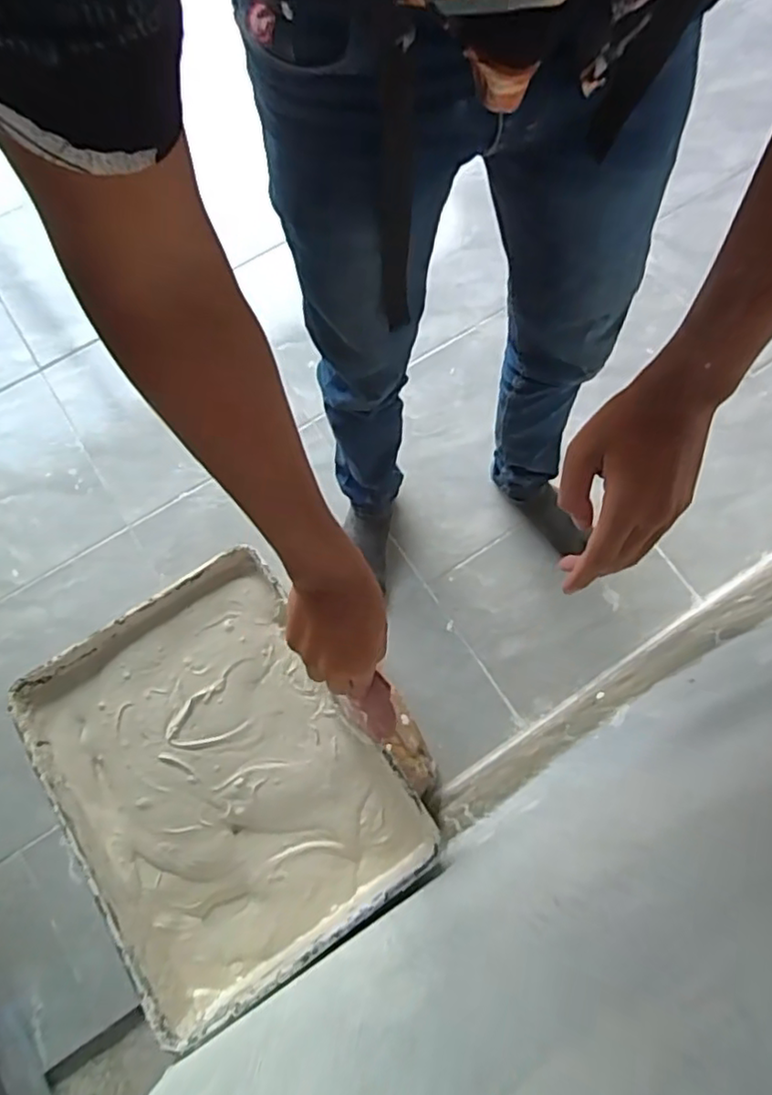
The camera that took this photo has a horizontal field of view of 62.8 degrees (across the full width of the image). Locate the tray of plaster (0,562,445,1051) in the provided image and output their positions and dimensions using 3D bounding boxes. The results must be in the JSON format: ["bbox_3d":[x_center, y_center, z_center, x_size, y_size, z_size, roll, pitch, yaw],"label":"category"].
[{"bbox_3d":[-0.152,0.209,0.610,0.296,0.068,0.352,-34,75,-8],"label":"tray of plaster"}]

